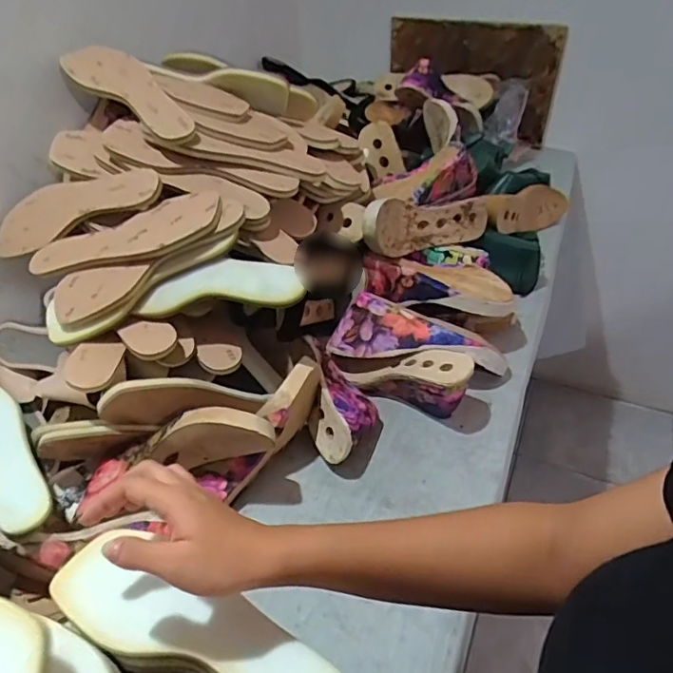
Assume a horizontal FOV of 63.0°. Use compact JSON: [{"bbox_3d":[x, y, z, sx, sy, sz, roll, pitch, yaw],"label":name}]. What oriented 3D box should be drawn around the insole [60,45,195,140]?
[{"bbox_3d":[-0.259,-0.320,0.709,0.221,0.020,0.083,41,58,20],"label":"insole"}]

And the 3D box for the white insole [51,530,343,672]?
[{"bbox_3d":[-0.097,0.208,0.385,0.238,0.012,0.062,14,46,20],"label":"white insole"}]

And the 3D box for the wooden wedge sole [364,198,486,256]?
[{"bbox_3d":[0.125,-0.164,0.806,0.245,0.077,0.049,-11,41,-33],"label":"wooden wedge sole"}]

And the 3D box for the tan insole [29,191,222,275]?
[{"bbox_3d":[-0.247,-0.115,0.641,0.234,0.026,0.074,-14,42,8],"label":"tan insole"}]

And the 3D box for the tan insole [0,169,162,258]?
[{"bbox_3d":[-0.326,-0.160,0.687,0.236,0.015,0.082,-13,71,16],"label":"tan insole"}]

